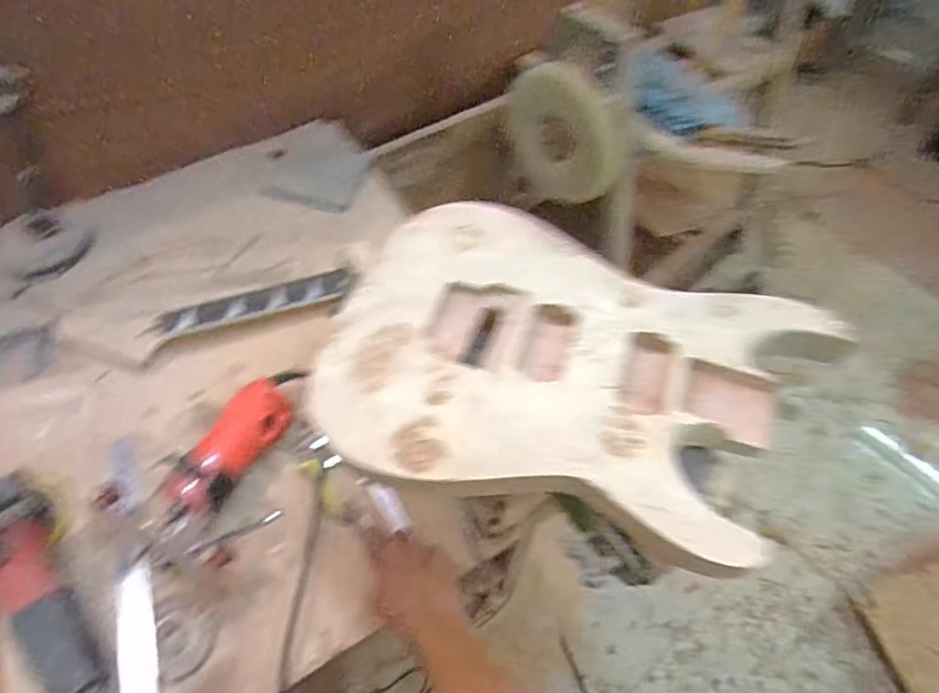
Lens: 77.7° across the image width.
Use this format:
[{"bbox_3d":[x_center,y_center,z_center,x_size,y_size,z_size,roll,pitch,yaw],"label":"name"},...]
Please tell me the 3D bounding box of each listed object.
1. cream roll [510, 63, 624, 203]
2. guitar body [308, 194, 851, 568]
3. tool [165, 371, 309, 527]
[{"bbox_3d":[0.197,-0.420,1.178,0.217,0.255,0.061,-4,16,37],"label":"cream roll"},{"bbox_3d":[0.084,0.008,0.502,0.382,0.039,0.272,22,57,12],"label":"guitar body"},{"bbox_3d":[-0.291,0.128,0.723,0.060,0.075,0.210,26,58,14],"label":"tool"}]

